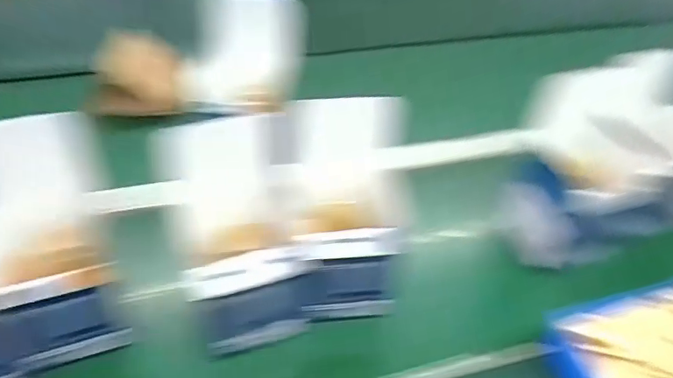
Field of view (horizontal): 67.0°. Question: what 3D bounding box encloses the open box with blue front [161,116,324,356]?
[{"bbox_3d":[-0.080,0.041,0.411,0.099,0.161,0.106,-10,45,-14],"label":"open box with blue front"}]

